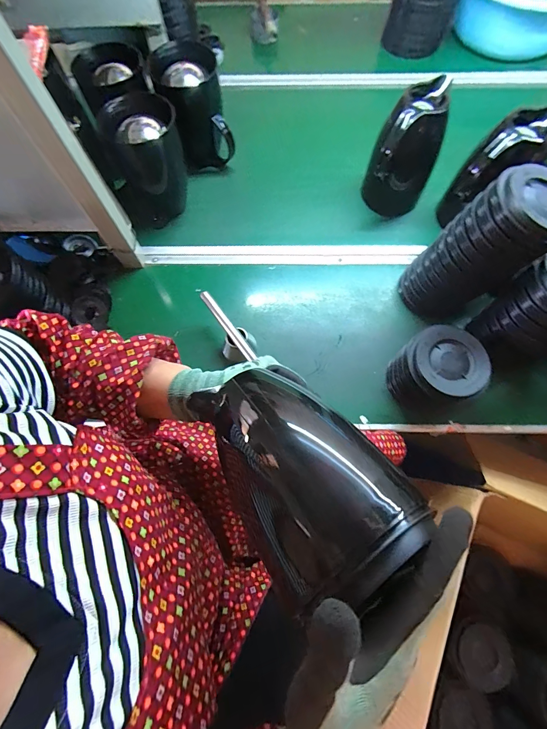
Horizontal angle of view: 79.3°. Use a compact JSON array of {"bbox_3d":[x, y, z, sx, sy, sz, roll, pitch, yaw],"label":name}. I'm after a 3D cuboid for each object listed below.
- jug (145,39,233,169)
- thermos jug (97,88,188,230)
[{"bbox_3d":[-0.163,-0.516,0.681,0.124,0.176,0.117,-19,72,-6],"label":"jug"},{"bbox_3d":[-0.247,-0.389,0.659,0.137,0.204,0.126,-18,70,-6],"label":"thermos jug"}]

